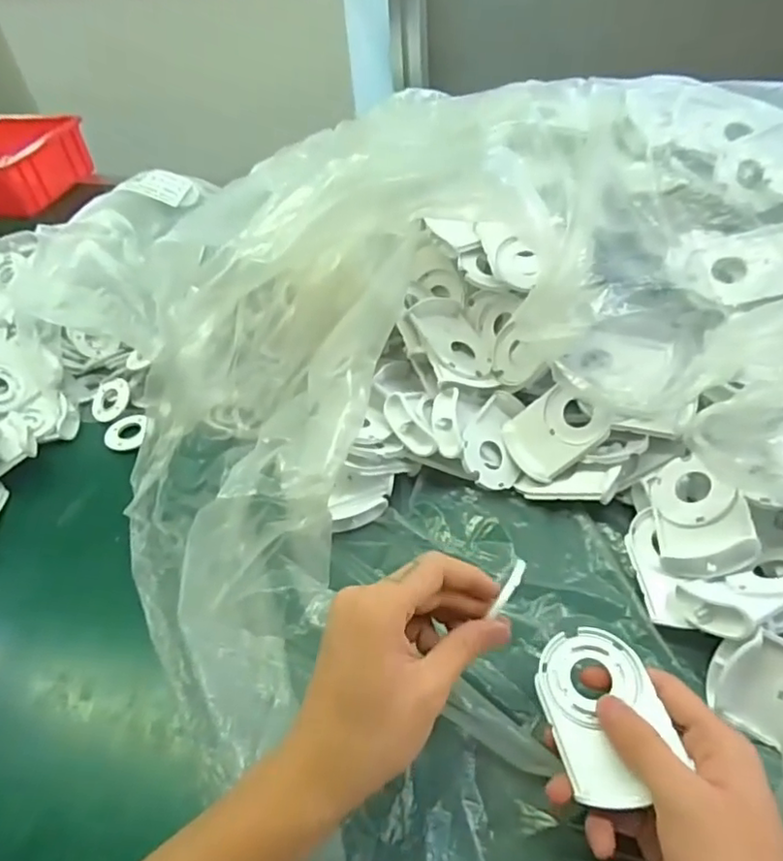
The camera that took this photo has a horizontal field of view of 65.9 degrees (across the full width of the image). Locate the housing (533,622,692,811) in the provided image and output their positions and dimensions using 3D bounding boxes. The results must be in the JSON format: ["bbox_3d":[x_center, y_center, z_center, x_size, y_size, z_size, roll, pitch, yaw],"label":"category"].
[{"bbox_3d":[0.108,0.141,0.307,0.057,0.007,0.080,-13,45,-7],"label":"housing"}]

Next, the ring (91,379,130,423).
[{"bbox_3d":[-0.270,-0.030,0.579,0.039,0.006,0.043,6,79,19],"label":"ring"}]

